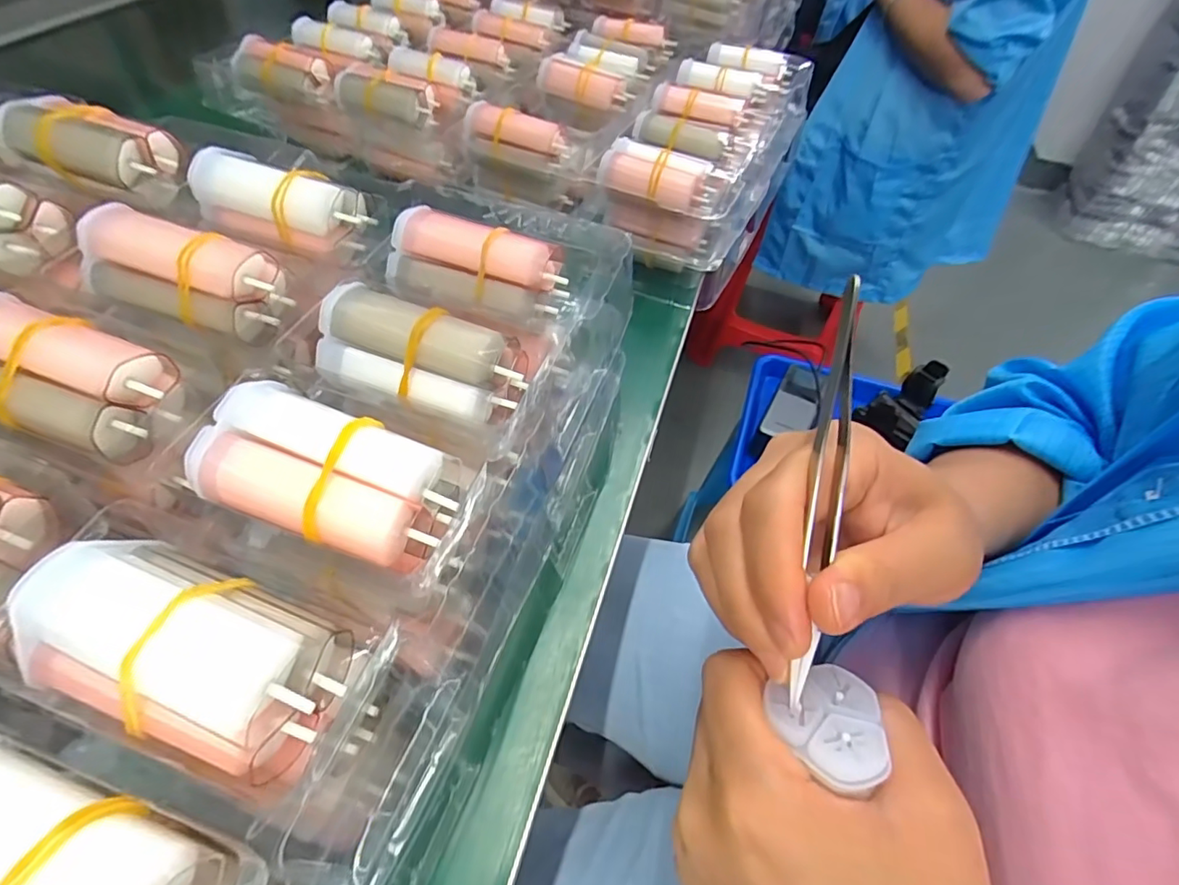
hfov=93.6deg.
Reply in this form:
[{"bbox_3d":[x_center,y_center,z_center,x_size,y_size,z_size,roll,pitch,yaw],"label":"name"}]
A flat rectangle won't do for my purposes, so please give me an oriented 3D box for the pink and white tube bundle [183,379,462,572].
[{"bbox_3d":[-0.072,0.008,0.154,0.068,0.018,0.035,16,53,8],"label":"pink and white tube bundle"}]

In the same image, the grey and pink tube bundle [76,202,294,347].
[{"bbox_3d":[-0.147,-0.061,0.199,0.073,0.027,0.024,18,53,9],"label":"grey and pink tube bundle"}]

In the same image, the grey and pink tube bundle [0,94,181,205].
[{"bbox_3d":[-0.221,-0.130,0.244,0.066,0.028,0.032,18,53,9],"label":"grey and pink tube bundle"}]

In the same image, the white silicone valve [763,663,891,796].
[{"bbox_3d":[0.073,0.083,0.165,0.032,0.011,0.031,2,53,-3],"label":"white silicone valve"}]

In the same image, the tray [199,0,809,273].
[{"bbox_3d":[-0.036,-0.292,0.454,0.389,0.058,0.303,21,54,11],"label":"tray"}]

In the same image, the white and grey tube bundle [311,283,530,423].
[{"bbox_3d":[-0.057,-0.029,0.192,0.068,0.024,0.032,17,97,-1],"label":"white and grey tube bundle"}]

